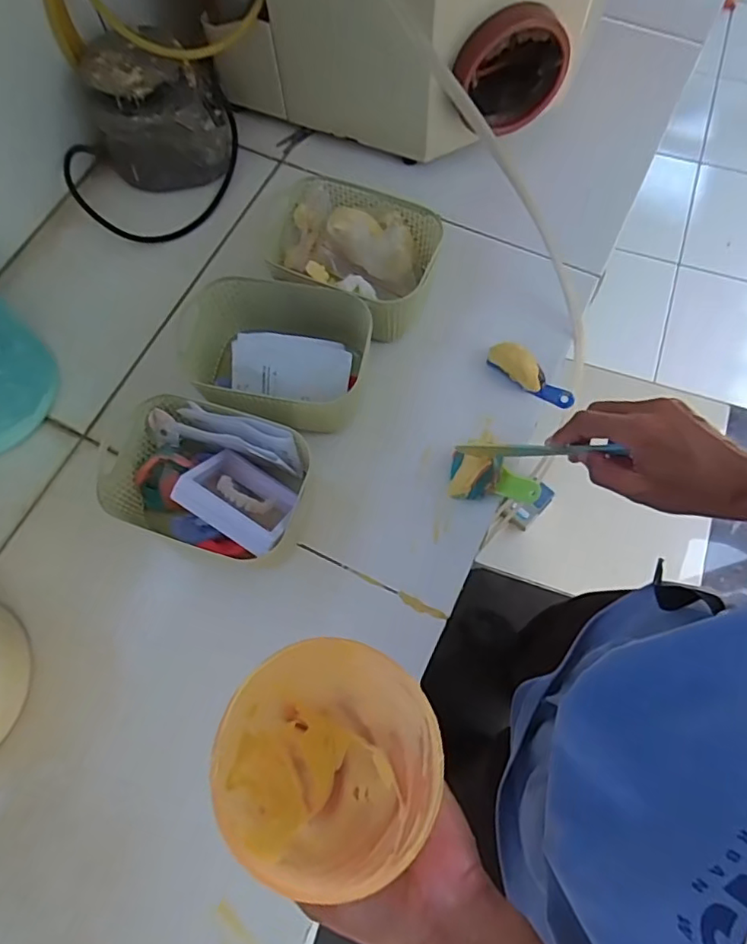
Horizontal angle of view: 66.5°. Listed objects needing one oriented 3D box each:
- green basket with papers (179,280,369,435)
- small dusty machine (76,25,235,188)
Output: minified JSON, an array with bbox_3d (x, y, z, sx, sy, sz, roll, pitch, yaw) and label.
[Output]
[{"bbox_3d":[-0.095,-0.106,0.549,0.175,0.085,0.121,11,70,5],"label":"green basket with papers"},{"bbox_3d":[-0.244,-0.401,0.647,0.150,0.120,0.113,-17,70,-5],"label":"small dusty machine"}]

